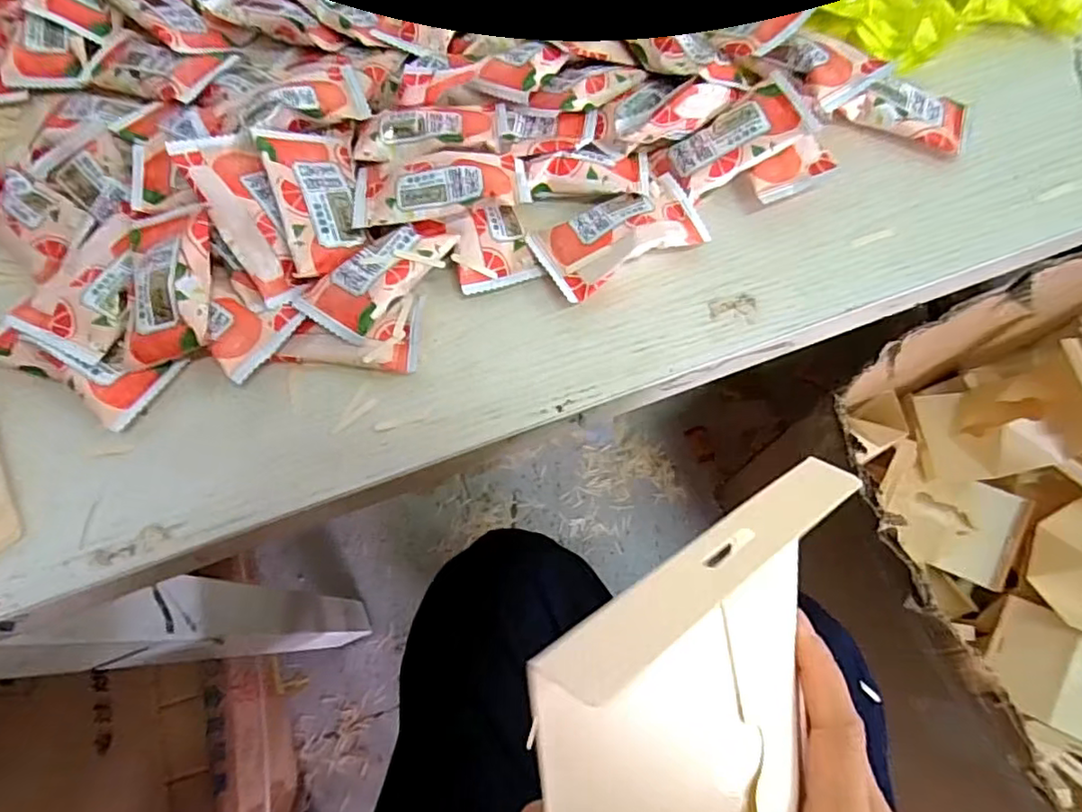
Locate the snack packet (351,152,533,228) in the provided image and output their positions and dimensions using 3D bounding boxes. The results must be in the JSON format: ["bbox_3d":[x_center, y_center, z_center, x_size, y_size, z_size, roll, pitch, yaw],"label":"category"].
[{"bbox_3d":[-0.043,-0.095,0.265,0.075,0.015,0.036,-5,69,-2],"label":"snack packet"}]

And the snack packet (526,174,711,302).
[{"bbox_3d":[0.036,-0.077,0.275,0.074,0.015,0.038,-27,71,-10],"label":"snack packet"}]

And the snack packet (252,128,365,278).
[{"bbox_3d":[-0.096,-0.092,0.262,0.034,0.012,0.071,-18,70,-7],"label":"snack packet"}]

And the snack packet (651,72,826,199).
[{"bbox_3d":[0.087,-0.122,0.283,0.069,0.010,0.033,-26,74,13],"label":"snack packet"}]

